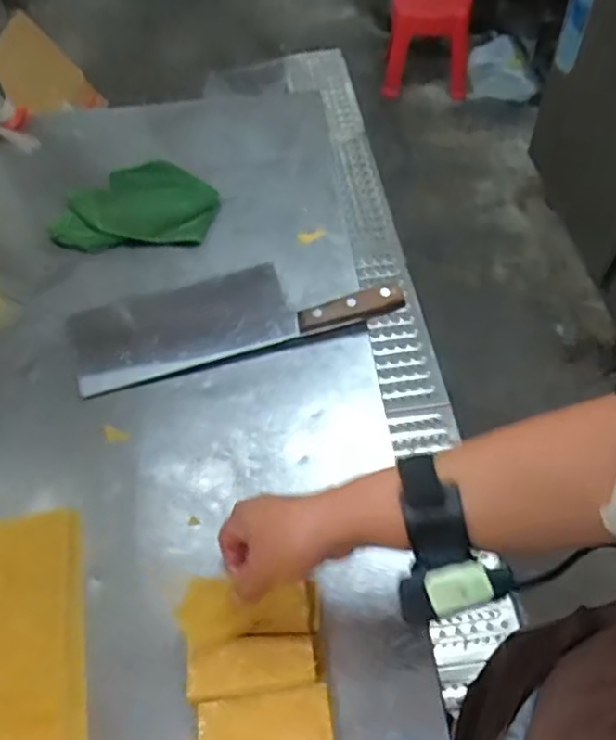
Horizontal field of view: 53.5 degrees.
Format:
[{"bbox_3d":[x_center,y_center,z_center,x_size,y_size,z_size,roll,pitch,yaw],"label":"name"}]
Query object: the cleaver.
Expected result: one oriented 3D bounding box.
[{"bbox_3d":[-0.079,-0.061,0.655,0.339,0.024,0.096,-15,55,-8],"label":"cleaver"}]

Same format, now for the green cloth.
[{"bbox_3d":[-0.211,-0.221,0.777,0.191,0.022,0.166,1,55,3],"label":"green cloth"}]

